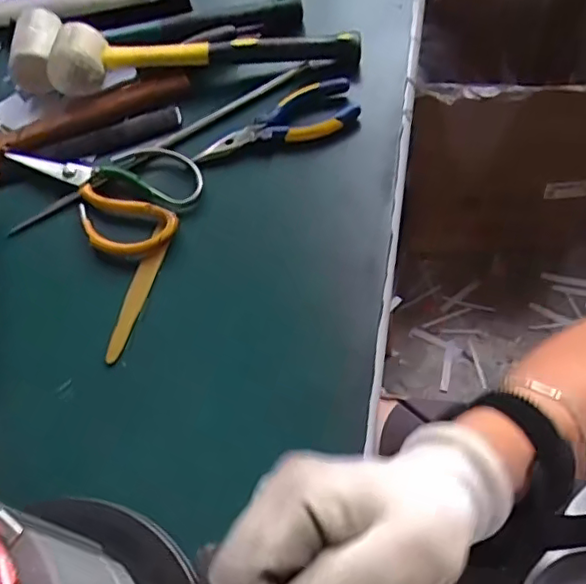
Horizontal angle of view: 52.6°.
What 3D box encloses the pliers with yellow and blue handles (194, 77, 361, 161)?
[{"bbox_3d":[-0.015,-0.154,0.521,0.141,0.013,0.058,-12,59,2],"label":"pliers with yellow and blue handles"}]

